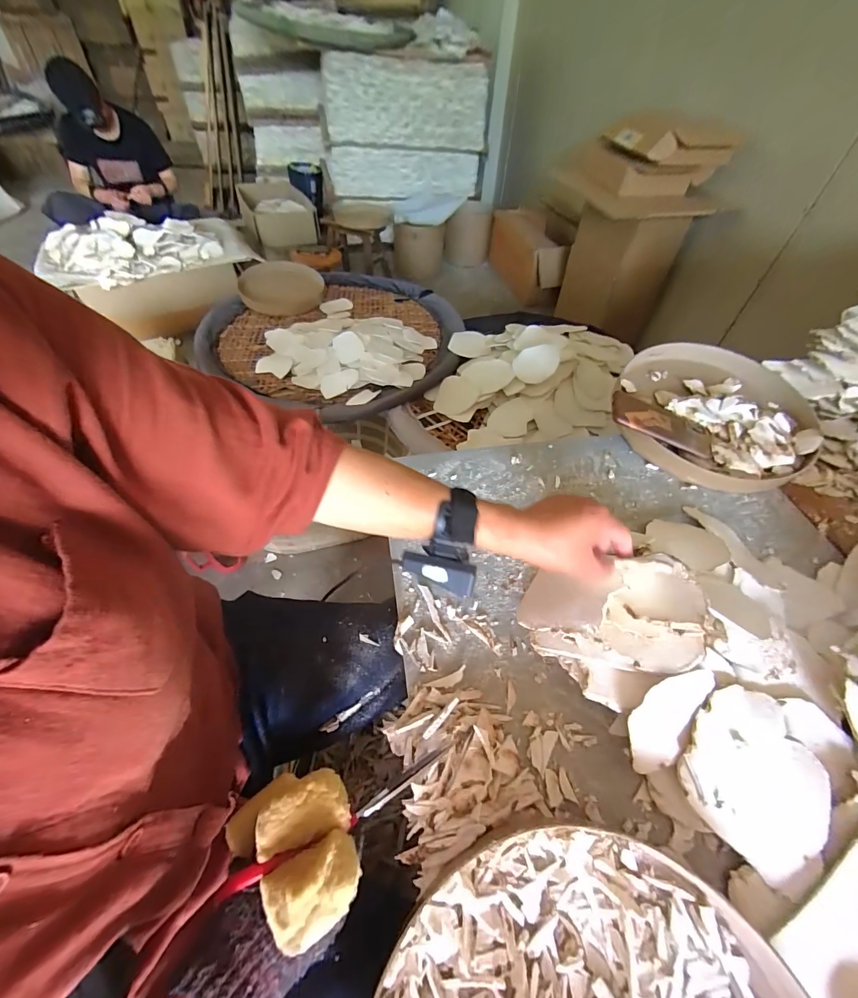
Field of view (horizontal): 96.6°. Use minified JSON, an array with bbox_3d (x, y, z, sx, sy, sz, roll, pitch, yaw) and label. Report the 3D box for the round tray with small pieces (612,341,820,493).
[{"bbox_3d":[0.460,-0.145,0.629,0.286,0.074,0.292,1,51,-1],"label":"round tray with small pieces"}]

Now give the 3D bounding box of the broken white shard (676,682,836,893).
[{"bbox_3d":[0.285,0.235,0.328,0.119,0.013,0.105,-35,60,-26],"label":"broken white shard"}]

